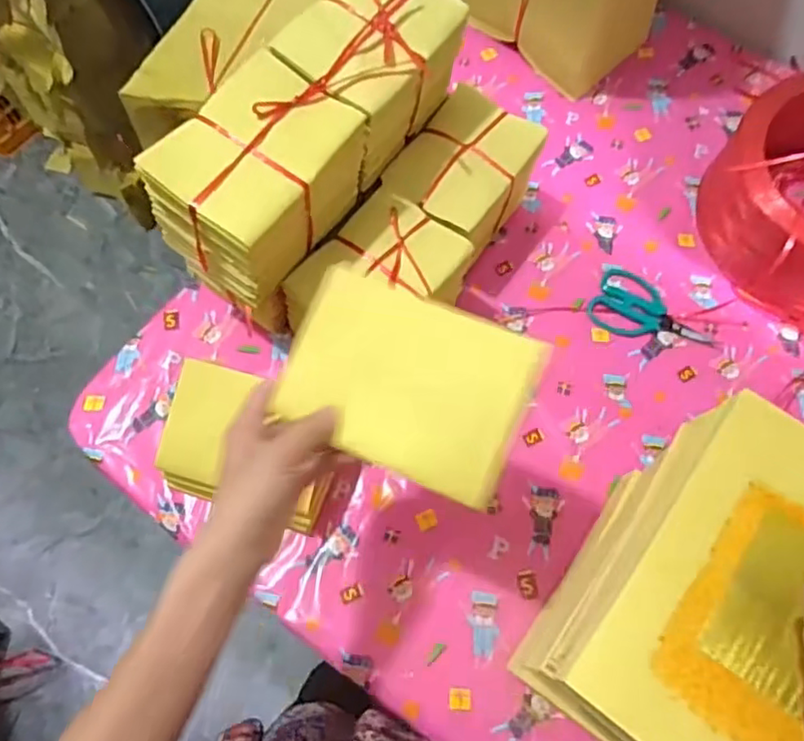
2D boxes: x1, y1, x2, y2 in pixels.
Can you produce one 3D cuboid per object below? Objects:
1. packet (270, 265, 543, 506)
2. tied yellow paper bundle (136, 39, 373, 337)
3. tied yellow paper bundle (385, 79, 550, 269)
[{"bbox_3d":[0.002,0.007,0.421,0.164,0.009,0.114,22,87,15],"label":"packet"},{"bbox_3d":[-0.126,-0.174,0.576,0.117,0.126,0.175,36,73,14],"label":"tied yellow paper bundle"},{"bbox_3d":[0.072,-0.214,0.745,0.120,0.141,0.166,35,73,13],"label":"tied yellow paper bundle"}]

